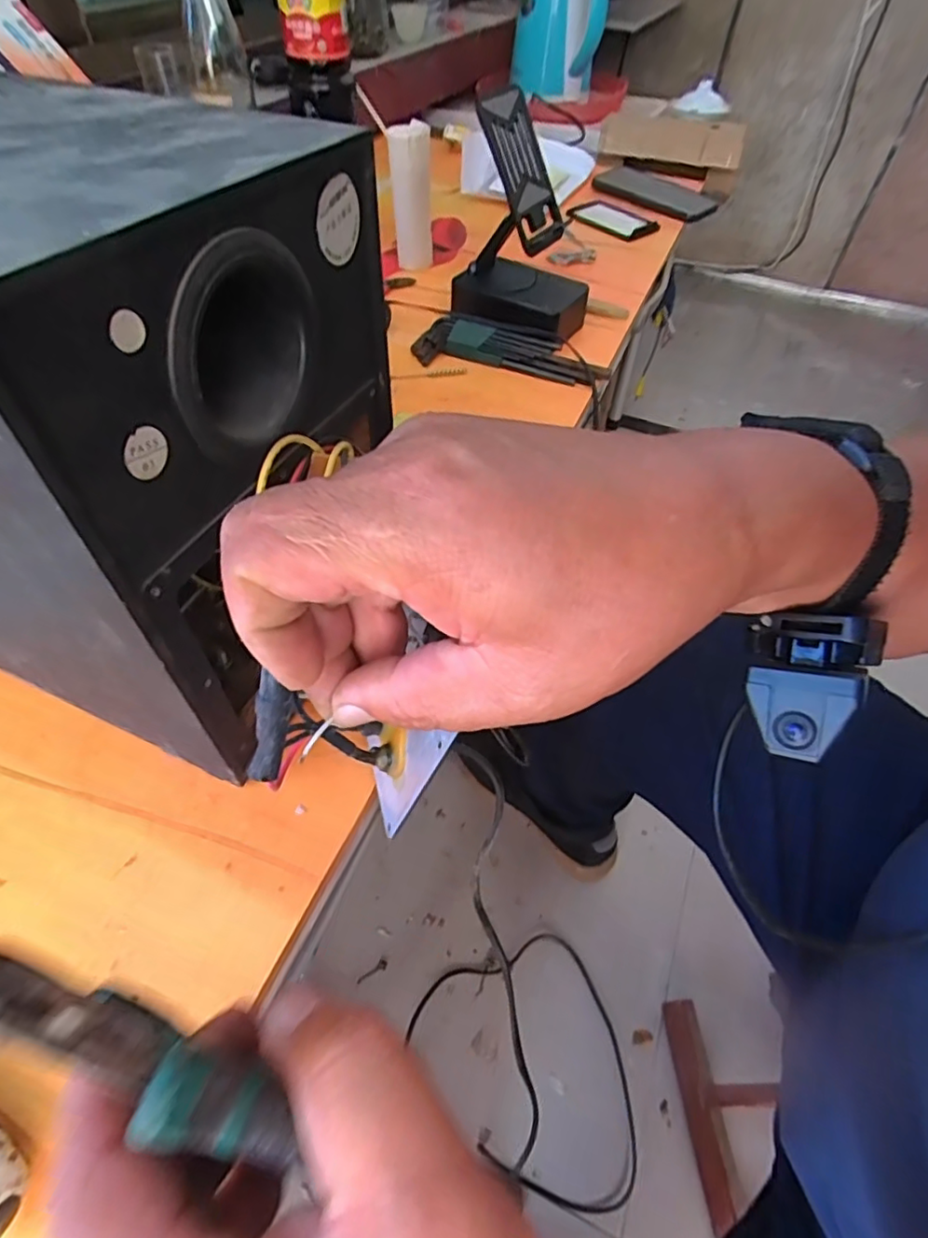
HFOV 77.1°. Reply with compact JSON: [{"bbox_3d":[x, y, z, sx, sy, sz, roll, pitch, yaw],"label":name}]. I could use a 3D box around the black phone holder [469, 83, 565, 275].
[{"bbox_3d":[0.050,-0.375,0.522,0.083,0.138,0.062,5,51,1],"label":"black phone holder"}]

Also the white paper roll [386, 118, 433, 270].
[{"bbox_3d":[-0.056,-0.452,0.629,0.042,0.125,0.039,1,51,-2],"label":"white paper roll"}]

